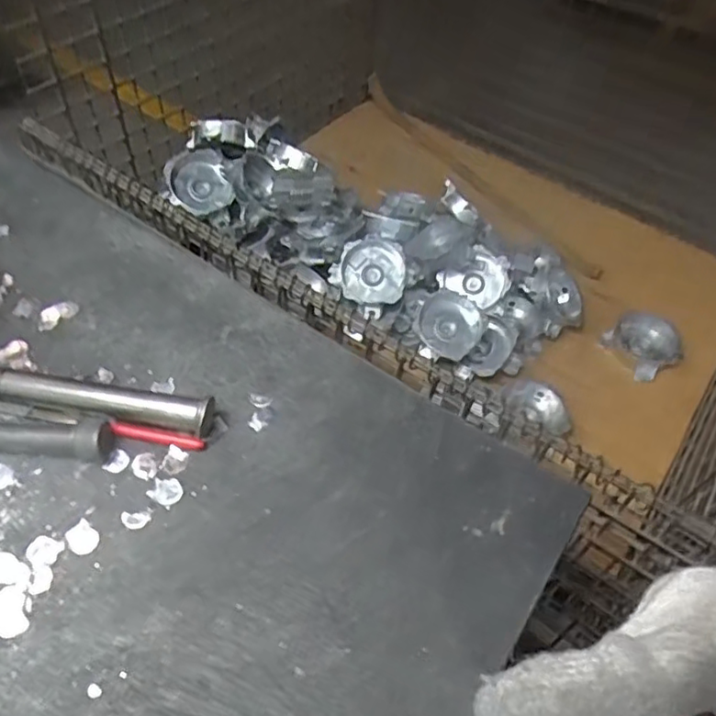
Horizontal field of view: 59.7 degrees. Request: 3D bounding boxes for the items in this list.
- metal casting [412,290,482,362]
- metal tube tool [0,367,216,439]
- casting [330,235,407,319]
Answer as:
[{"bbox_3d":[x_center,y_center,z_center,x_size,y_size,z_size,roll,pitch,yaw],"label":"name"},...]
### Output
[{"bbox_3d":[0.170,-0.061,1.166,0.120,0.028,0.115,0,81,1],"label":"metal casting"},{"bbox_3d":[-0.180,0.024,0.381,0.183,0.021,0.021,8,52,3],"label":"metal tube tool"},{"bbox_3d":[0.019,-0.162,1.202,0.144,0.080,0.142,3,52,-1],"label":"casting"}]

